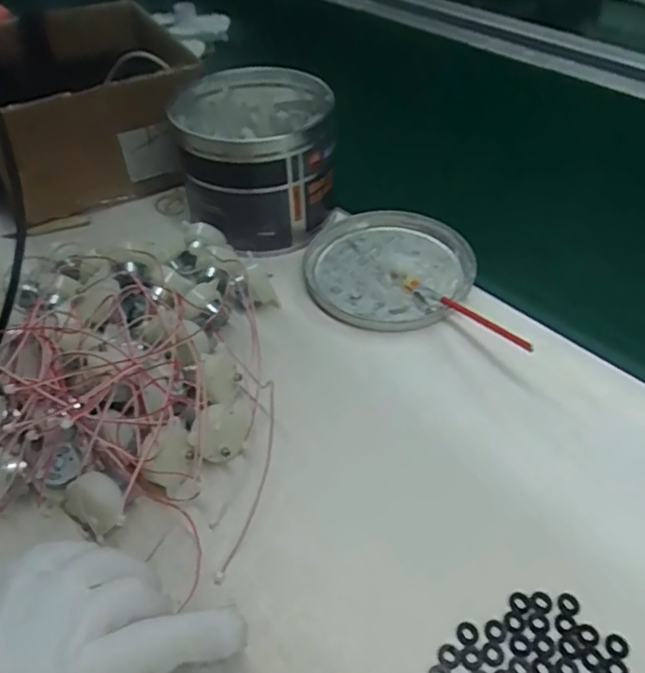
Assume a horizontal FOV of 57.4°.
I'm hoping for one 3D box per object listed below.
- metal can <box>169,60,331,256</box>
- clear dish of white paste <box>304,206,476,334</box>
[{"bbox_3d":[-0.053,-0.147,0.493,0.119,0.106,0.133,-1,46,0],"label":"metal can"},{"bbox_3d":[0.053,-0.055,0.467,0.131,0.012,0.131,-1,46,1],"label":"clear dish of white paste"}]

